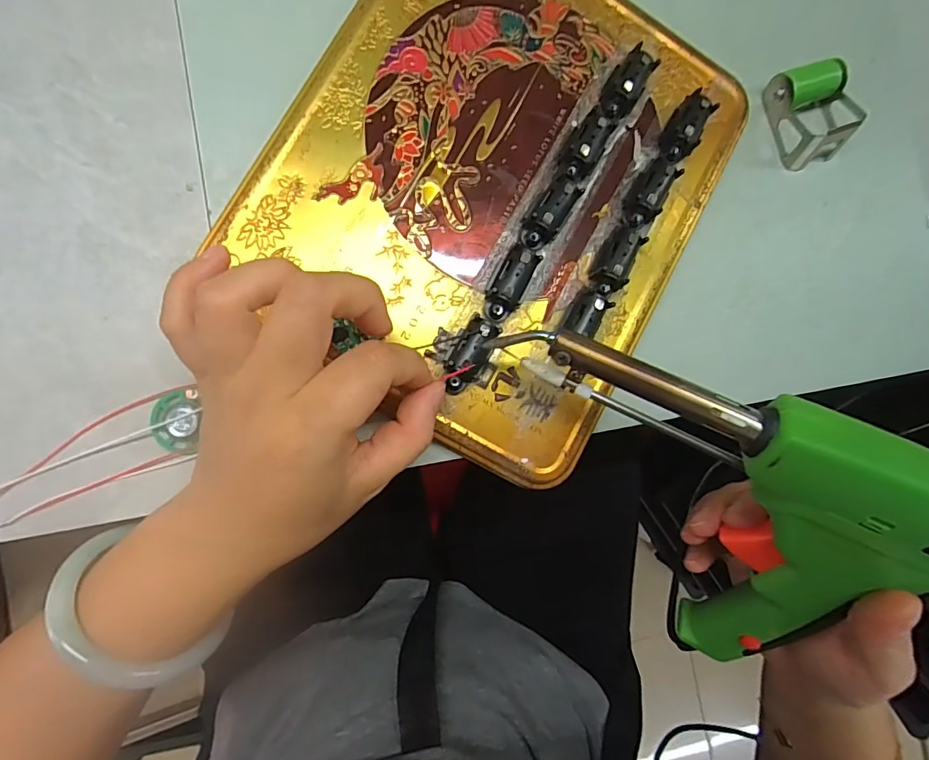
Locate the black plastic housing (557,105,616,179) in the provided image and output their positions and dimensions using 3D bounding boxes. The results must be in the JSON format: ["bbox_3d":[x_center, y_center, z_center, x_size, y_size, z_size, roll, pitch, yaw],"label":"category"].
[{"bbox_3d":[0.059,-0.112,0.226,0.015,0.015,0.038,35,83,-7],"label":"black plastic housing"}]

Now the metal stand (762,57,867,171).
[{"bbox_3d":[0.190,-0.145,0.260,0.040,0.022,0.049,-19,91,-10],"label":"metal stand"}]

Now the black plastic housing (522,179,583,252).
[{"bbox_3d":[0.039,-0.076,0.222,0.016,0.015,0.034,31,83,-7],"label":"black plastic housing"}]

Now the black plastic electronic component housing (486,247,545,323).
[{"bbox_3d":[0.022,-0.045,0.219,0.015,0.014,0.038,30,83,-7],"label":"black plastic electronic component housing"}]

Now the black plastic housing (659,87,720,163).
[{"bbox_3d":[0.109,-0.123,0.236,0.018,0.014,0.032,34,83,-7],"label":"black plastic housing"}]

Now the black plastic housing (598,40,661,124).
[{"bbox_3d":[0.077,-0.141,0.231,0.015,0.015,0.032,39,82,-6],"label":"black plastic housing"}]

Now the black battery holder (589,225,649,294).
[{"bbox_3d":[0.073,-0.058,0.228,0.017,0.015,0.035,27,84,-8],"label":"black battery holder"}]

